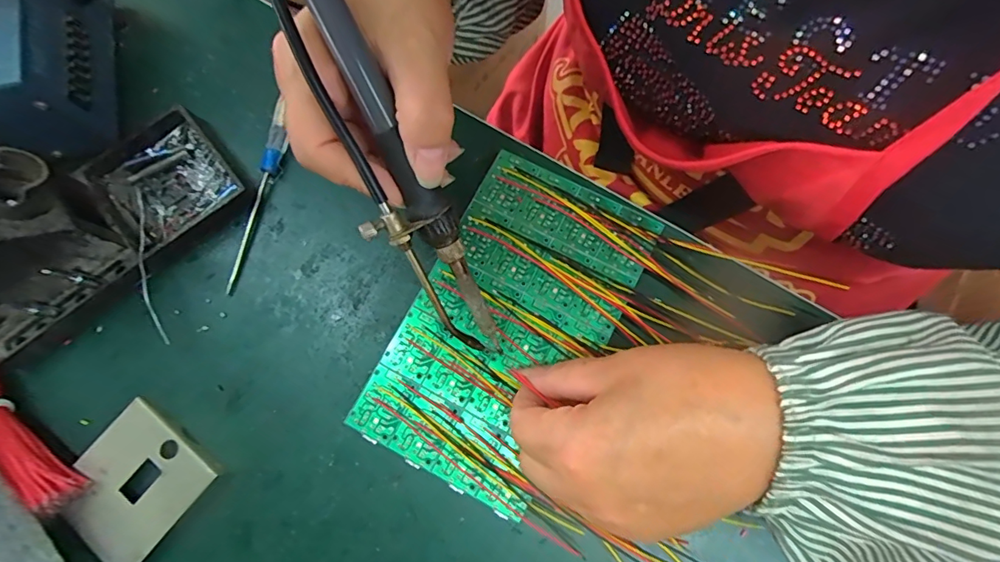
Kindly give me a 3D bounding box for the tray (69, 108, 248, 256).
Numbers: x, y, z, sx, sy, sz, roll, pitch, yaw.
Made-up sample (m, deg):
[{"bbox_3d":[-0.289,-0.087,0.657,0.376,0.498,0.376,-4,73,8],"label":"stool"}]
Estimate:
[{"bbox_3d":[-0.200,-0.058,0.290,0.073,0.019,0.073,-40,79,-10],"label":"tray"}]

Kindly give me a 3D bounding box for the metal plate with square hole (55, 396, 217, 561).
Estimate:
[{"bbox_3d":[-0.190,0.105,0.255,0.063,0.010,0.063,0,75,0],"label":"metal plate with square hole"}]

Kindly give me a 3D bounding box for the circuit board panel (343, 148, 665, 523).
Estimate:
[{"bbox_3d":[0.005,0.022,0.269,0.100,0.024,0.173,28,77,7],"label":"circuit board panel"}]

